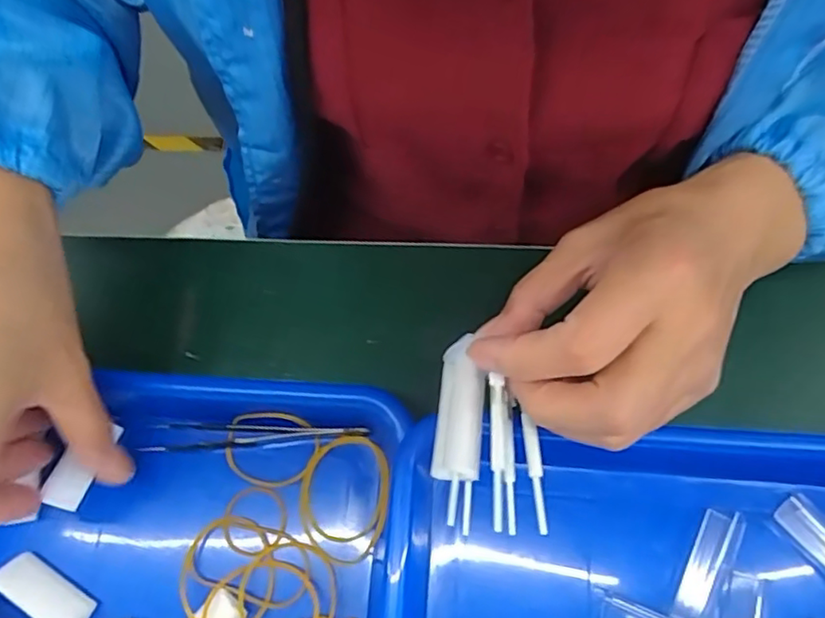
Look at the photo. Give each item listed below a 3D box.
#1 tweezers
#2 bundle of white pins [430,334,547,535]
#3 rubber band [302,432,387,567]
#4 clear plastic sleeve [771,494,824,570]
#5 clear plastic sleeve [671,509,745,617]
[{"bbox_3d":[-0.079,0.066,0.308,0.111,0.009,0.013,0,71,2],"label":"tweezers"},{"bbox_3d":[0.029,0.047,0.235,0.041,0.014,0.072,0,71,3],"label":"bundle of white pins"},{"bbox_3d":[-0.034,0.093,0.300,0.044,0.004,0.059,8,71,5],"label":"rubber band"},{"bbox_3d":[0.195,0.112,0.279,0.017,0.008,0.056,-37,73,-10],"label":"clear plastic sleeve"},{"bbox_3d":[0.138,0.119,0.281,0.016,0.006,0.054,26,74,11],"label":"clear plastic sleeve"}]

